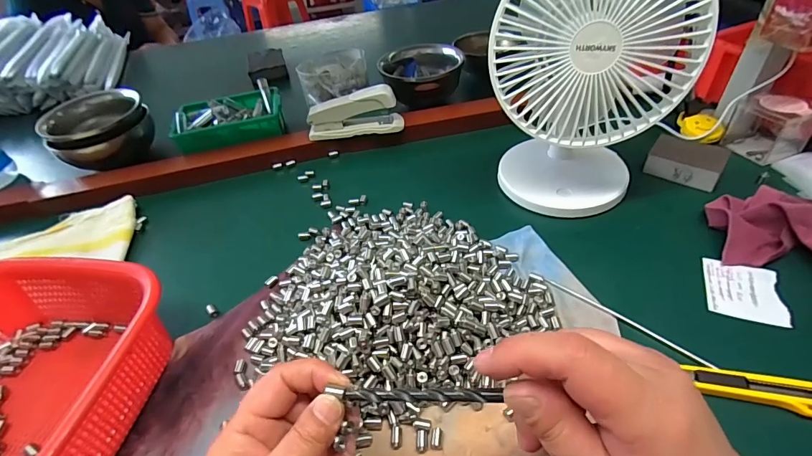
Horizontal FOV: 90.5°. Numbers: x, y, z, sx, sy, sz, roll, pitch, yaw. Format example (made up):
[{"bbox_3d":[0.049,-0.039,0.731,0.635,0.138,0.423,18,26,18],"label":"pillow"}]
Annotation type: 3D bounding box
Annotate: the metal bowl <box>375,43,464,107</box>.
[{"bbox_3d":[0.022,-0.234,0.627,0.115,0.076,0.115,-3,43,3],"label":"metal bowl"}]

